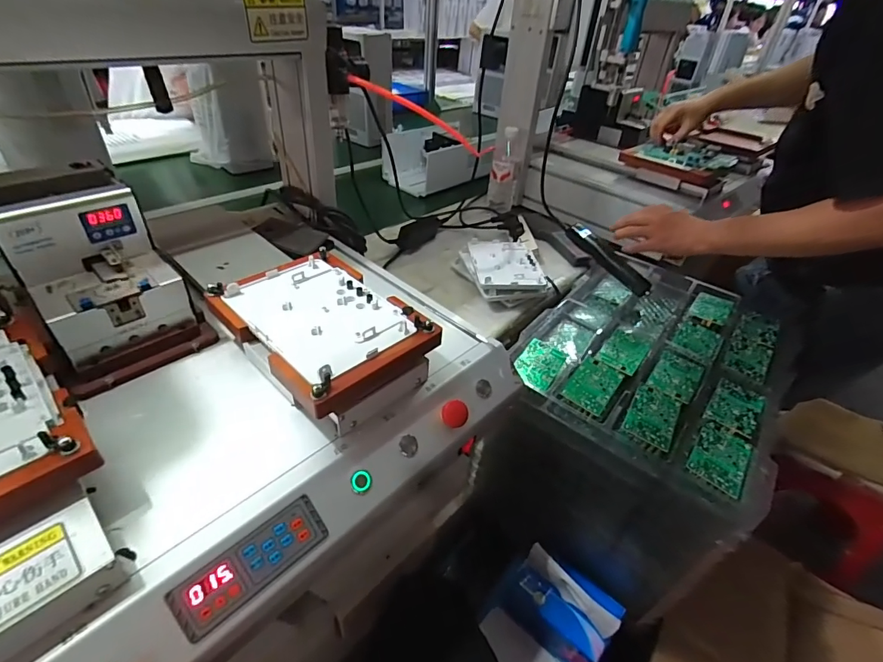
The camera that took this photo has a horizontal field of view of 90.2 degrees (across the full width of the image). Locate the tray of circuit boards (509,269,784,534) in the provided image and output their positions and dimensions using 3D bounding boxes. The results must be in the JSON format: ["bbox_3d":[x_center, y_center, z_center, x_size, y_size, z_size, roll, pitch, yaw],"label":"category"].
[{"bbox_3d":[0.377,0.026,0.750,0.376,0.051,0.517,30,45,27],"label":"tray of circuit boards"}]

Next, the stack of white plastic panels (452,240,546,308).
[{"bbox_3d":[0.130,-0.127,0.920,0.162,0.056,0.199,-10,41,-18],"label":"stack of white plastic panels"}]

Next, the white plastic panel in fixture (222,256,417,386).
[{"bbox_3d":[-0.131,-0.022,0.473,0.181,0.009,0.131,34,47,30],"label":"white plastic panel in fixture"}]

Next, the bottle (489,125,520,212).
[{"bbox_3d":[0.163,-0.409,1.126,0.068,0.193,0.051,27,43,24],"label":"bottle"}]

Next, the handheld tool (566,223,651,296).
[{"bbox_3d":[0.331,-0.144,0.874,0.030,0.046,0.202,-21,58,-30],"label":"handheld tool"}]

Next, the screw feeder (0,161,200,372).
[{"bbox_3d":[-0.385,-0.072,0.481,0.185,0.166,0.131,34,47,31],"label":"screw feeder"}]

